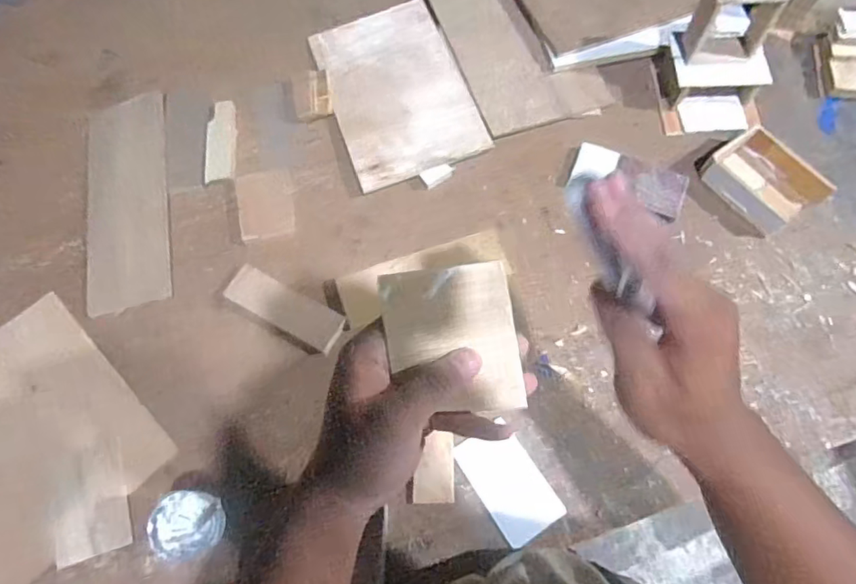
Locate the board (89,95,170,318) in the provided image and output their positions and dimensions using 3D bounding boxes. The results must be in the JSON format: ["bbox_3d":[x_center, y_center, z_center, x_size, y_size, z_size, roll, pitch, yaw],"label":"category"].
[{"bbox_3d":[-0.422,-0.130,0.756,0.115,0.012,0.322,-10,71,-3],"label":"board"}]

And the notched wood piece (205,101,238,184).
[{"bbox_3d":[-0.296,-0.218,0.780,0.040,0.005,0.128,-3,71,-1],"label":"notched wood piece"}]

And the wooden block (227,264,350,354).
[{"bbox_3d":[-0.186,0.021,0.709,0.156,0.017,0.052,27,73,9],"label":"wooden block"}]

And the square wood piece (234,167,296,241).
[{"bbox_3d":[-0.229,-0.125,0.764,0.075,0.010,0.104,-13,71,-4],"label":"square wood piece"}]

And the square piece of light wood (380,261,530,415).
[{"bbox_3d":[0.014,0.029,0.307,0.070,0.007,0.085,-9,98,9],"label":"square piece of light wood"}]

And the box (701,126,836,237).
[{"bbox_3d":[0.461,-0.153,0.746,0.109,0.037,0.130,-37,75,-12],"label":"box"}]

